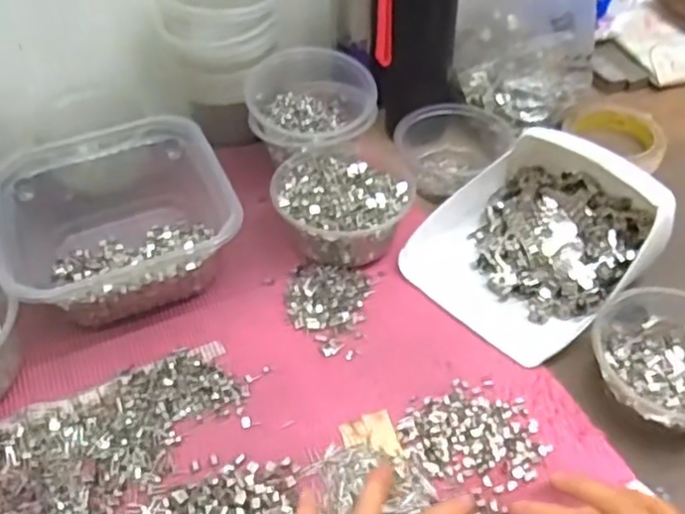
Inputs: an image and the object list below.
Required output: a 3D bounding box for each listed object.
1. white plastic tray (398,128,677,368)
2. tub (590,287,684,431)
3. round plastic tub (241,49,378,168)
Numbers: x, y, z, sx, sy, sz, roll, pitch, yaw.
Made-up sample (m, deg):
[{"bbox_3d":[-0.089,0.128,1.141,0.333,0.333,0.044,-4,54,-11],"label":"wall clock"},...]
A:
[{"bbox_3d":[0.154,-0.024,0.530,0.171,0.074,0.158,-32,54,-27],"label":"white plastic tray"},{"bbox_3d":[0.228,0.067,0.462,0.104,0.051,0.104,-1,46,1],"label":"tub"},{"bbox_3d":[-0.038,-0.150,0.616,0.115,0.073,0.099,-22,53,-18],"label":"round plastic tub"}]

